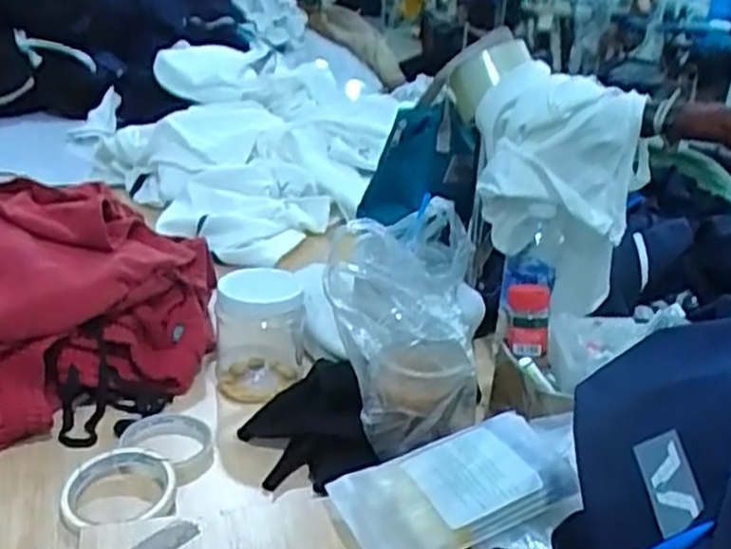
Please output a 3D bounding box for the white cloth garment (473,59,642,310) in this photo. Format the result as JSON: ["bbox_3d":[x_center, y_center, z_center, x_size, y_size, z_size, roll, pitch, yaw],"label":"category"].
[{"bbox_3d":[0.213,-0.089,0.885,0.180,0.264,0.093,16,26,25],"label":"white cloth garment"}]

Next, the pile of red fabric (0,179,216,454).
[{"bbox_3d":[-0.397,0.025,0.823,0.360,0.180,0.382,4,24,-2],"label":"pile of red fabric"}]

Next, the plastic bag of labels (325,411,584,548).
[{"bbox_3d":[0.083,0.166,0.592,0.201,0.027,0.121,-15,30,-10],"label":"plastic bag of labels"}]

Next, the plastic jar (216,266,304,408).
[{"bbox_3d":[-0.118,0.060,0.852,0.095,0.125,0.104,2,24,-5],"label":"plastic jar"}]

